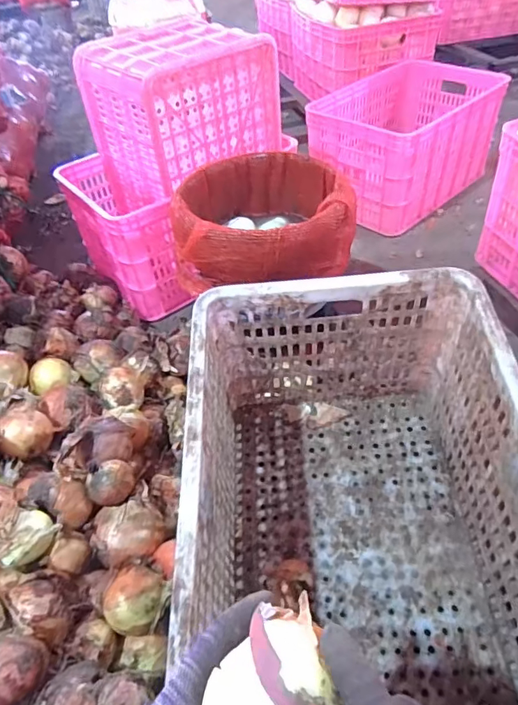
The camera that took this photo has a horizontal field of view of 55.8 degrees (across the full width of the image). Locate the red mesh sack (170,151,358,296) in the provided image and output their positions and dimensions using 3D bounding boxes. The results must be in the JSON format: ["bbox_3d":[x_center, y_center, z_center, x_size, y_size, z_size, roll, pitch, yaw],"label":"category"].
[{"bbox_3d":[0.018,-0.248,0.923,0.313,0.134,0.292,2,43,7],"label":"red mesh sack"}]

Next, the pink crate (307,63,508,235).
[{"bbox_3d":[0.439,-0.642,1.478,0.522,0.288,0.364,-36,51,-29],"label":"pink crate"}]

